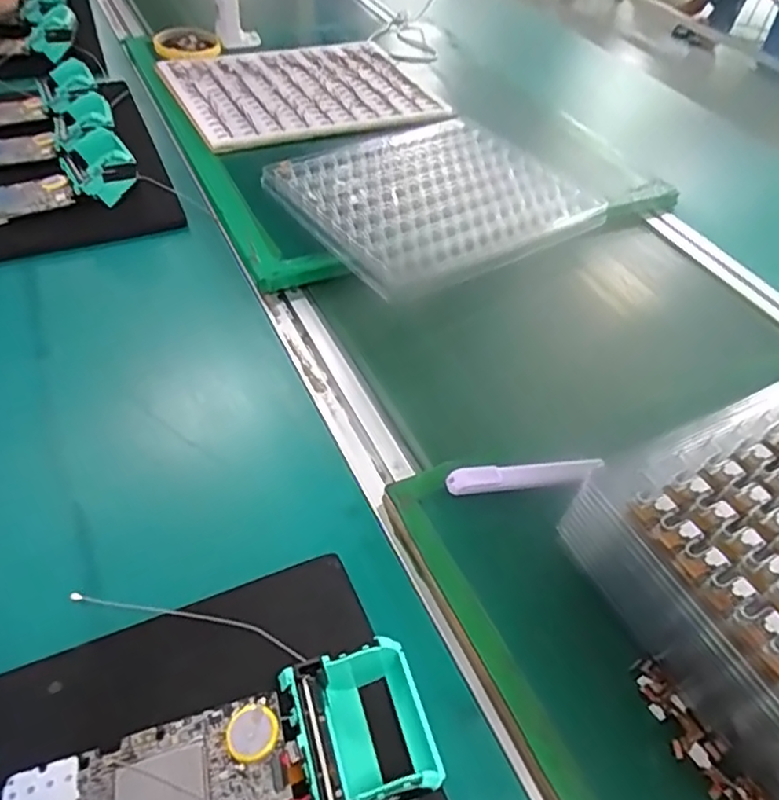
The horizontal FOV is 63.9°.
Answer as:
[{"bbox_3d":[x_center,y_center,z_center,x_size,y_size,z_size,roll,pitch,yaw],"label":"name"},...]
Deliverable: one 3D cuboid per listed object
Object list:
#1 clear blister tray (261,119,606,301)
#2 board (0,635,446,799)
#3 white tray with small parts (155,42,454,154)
[{"bbox_3d":[0.046,-0.223,0.652,0.285,0.020,0.251,-25,53,-21],"label":"clear blister tray"},{"bbox_3d":[-0.072,0.172,0.286,0.187,0.043,0.071,-12,52,-14],"label":"board"},{"bbox_3d":[-0.116,-0.419,0.824,0.318,0.015,0.293,-20,51,-18],"label":"white tray with small parts"}]

